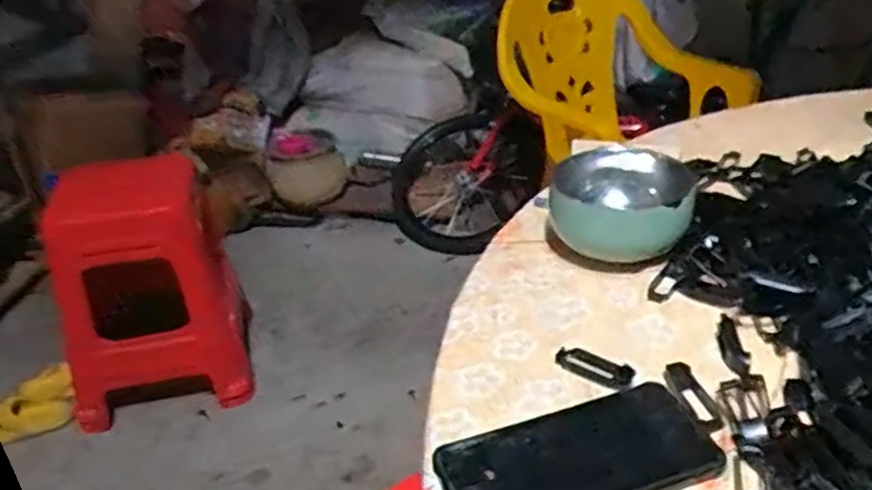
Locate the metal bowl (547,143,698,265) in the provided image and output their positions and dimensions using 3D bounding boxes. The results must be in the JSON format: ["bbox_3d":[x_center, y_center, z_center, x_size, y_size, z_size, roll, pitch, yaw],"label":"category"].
[{"bbox_3d":[0.169,-0.042,0.639,0.126,0.059,0.118,7,33,19],"label":"metal bowl"}]

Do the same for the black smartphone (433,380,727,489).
[{"bbox_3d":[0.087,0.131,0.427,0.164,0.009,0.080,-13,32,-13],"label":"black smartphone"}]

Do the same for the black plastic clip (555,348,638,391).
[{"bbox_3d":[0.112,0.087,0.496,0.022,0.009,0.056,-29,39,-34],"label":"black plastic clip"}]

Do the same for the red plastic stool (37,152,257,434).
[{"bbox_3d":[-0.658,0.078,1.582,0.378,0.495,0.368,-12,32,-12],"label":"red plastic stool"}]

